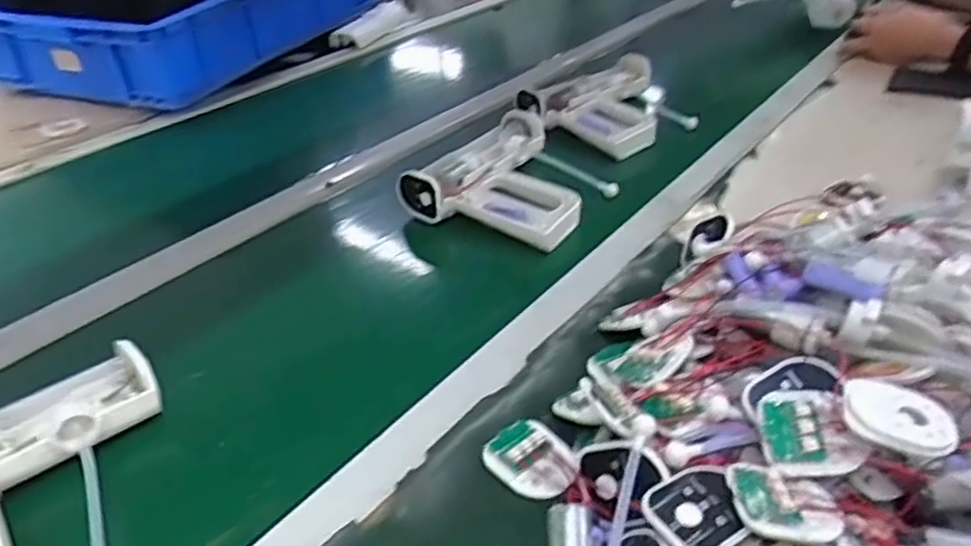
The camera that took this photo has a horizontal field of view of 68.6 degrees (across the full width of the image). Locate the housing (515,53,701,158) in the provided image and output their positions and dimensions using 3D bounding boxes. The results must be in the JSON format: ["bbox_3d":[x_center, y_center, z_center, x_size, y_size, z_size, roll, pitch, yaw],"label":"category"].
[{"bbox_3d":[0.175,-0.217,0.917,0.220,0.044,0.179,-29,41,-33],"label":"housing"}]

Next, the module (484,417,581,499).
[{"bbox_3d":[0.031,0.118,0.466,0.051,0.007,0.060,-25,39,-29],"label":"module"}]

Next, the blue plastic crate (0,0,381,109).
[{"bbox_3d":[-0.475,-0.442,1.213,0.377,0.140,0.574,14,37,24],"label":"blue plastic crate"}]

